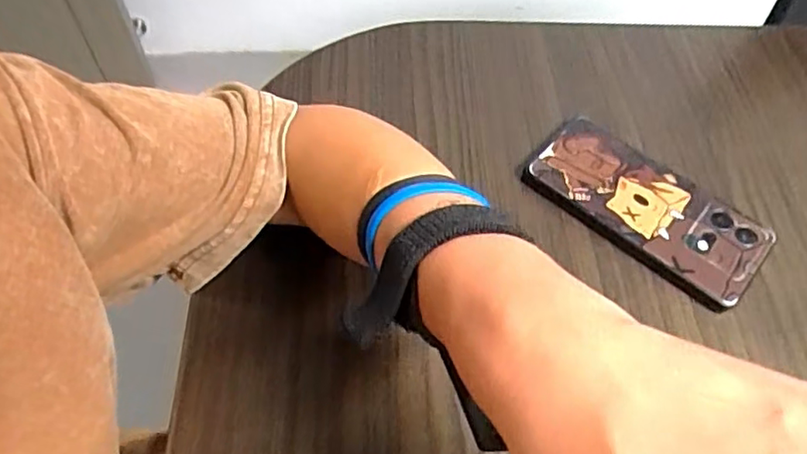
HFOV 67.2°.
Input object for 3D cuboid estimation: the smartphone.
[{"bbox_3d":[0.170,-0.014,0.430,0.163,0.010,0.080,38,67,18],"label":"smartphone"}]

